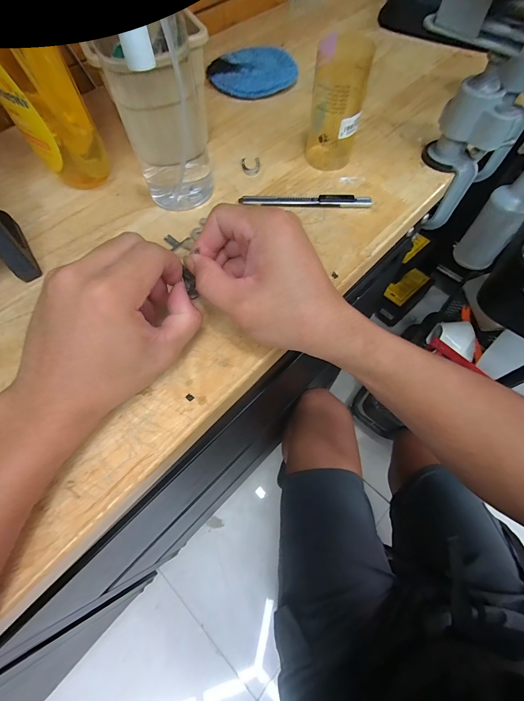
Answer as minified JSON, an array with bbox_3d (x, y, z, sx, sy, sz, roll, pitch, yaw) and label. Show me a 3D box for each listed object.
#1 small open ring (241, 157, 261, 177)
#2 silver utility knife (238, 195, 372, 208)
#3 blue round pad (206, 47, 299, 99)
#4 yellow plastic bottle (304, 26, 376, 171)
[{"bbox_3d":[-0.012,-0.208,0.345,0.021,0.004,0.028,-9,64,-3],"label":"small open ring"},{"bbox_3d":[0.044,-0.154,0.316,0.132,0.010,0.011,2,64,3],"label":"silver utility knife"},{"bbox_3d":[-0.015,-0.384,0.420,0.114,0.019,0.101,-10,65,-3],"label":"blue round pad"},{"bbox_3d":[0.075,-0.247,0.311,0.050,0.099,0.050,11,65,7],"label":"yellow plastic bottle"}]

